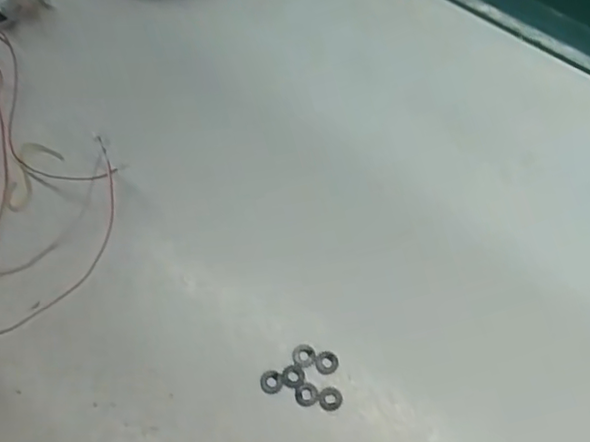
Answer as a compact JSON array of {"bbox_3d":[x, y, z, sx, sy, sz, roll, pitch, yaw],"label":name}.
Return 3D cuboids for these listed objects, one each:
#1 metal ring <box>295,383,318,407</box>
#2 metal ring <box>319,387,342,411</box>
[{"bbox_3d":[0.005,0.079,0.282,0.011,0.004,0.010,0,66,1],"label":"metal ring"},{"bbox_3d":[0.016,0.081,0.282,0.011,0.004,0.010,0,66,1],"label":"metal ring"}]

